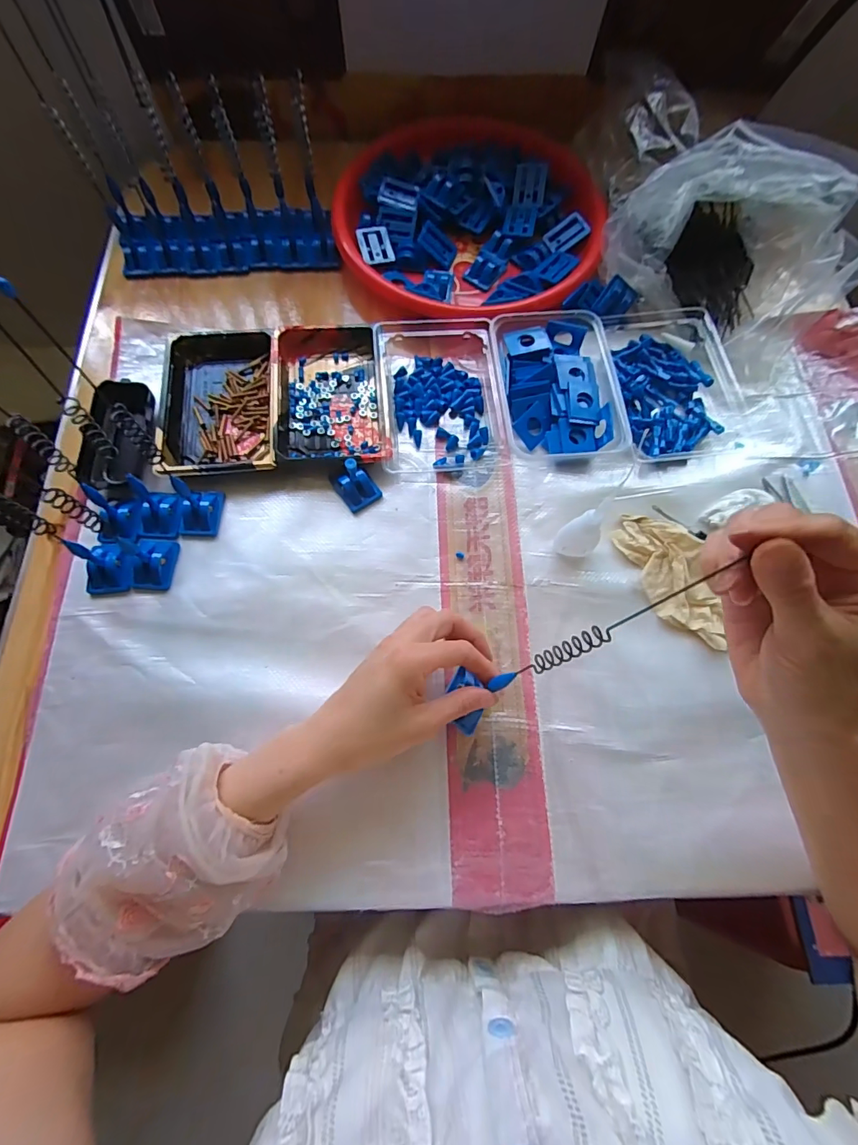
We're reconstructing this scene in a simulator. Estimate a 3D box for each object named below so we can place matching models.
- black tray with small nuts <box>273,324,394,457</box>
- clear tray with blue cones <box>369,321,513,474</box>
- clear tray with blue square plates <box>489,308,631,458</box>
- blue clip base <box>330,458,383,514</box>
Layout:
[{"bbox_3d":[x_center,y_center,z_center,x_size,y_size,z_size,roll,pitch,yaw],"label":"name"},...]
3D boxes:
[{"bbox_3d":[-0.097,-0.177,0.455,0.103,0.024,0.162,-6,72,-3],"label":"black tray with small nuts"},{"bbox_3d":[0.010,-0.184,0.458,0.117,0.026,0.176,-6,72,-3],"label":"clear tray with blue cones"},{"bbox_3d":[0.123,-0.187,0.456,0.108,0.033,0.157,-6,72,-3],"label":"clear tray with blue square plates"},{"bbox_3d":[-0.070,-0.085,0.417,0.032,0.044,0.045,-40,77,-13],"label":"blue clip base"}]

